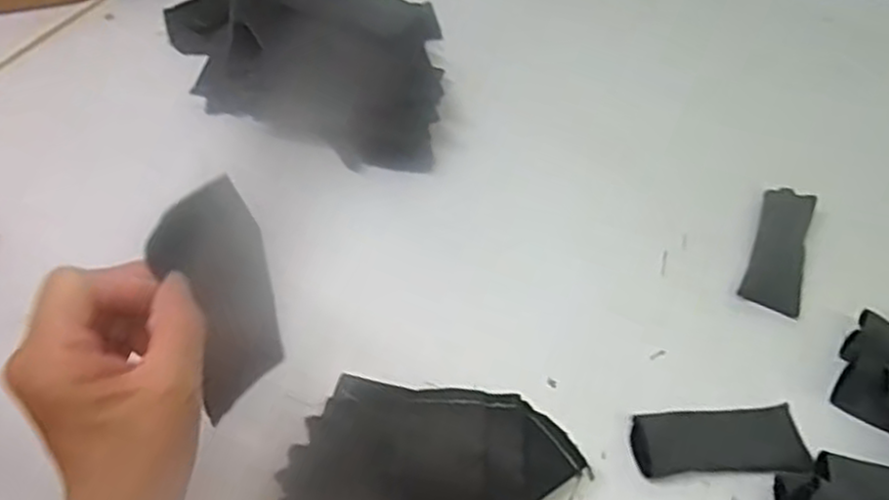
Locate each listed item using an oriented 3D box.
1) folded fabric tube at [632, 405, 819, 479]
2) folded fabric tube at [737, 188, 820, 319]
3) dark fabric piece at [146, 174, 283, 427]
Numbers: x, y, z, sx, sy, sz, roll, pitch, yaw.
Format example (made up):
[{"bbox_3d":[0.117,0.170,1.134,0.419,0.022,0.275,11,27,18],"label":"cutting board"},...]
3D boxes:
[{"bbox_3d":[0.164,0.116,0.448,0.101,0.019,0.040,-5,52,-8],"label":"folded fabric tube"},{"bbox_3d":[0.242,-0.002,0.544,0.039,0.008,0.101,19,57,10],"label":"folded fabric tube"},{"bbox_3d":[-0.102,0.025,0.354,0.009,0.108,0.050,19,40,41],"label":"dark fabric piece"}]

